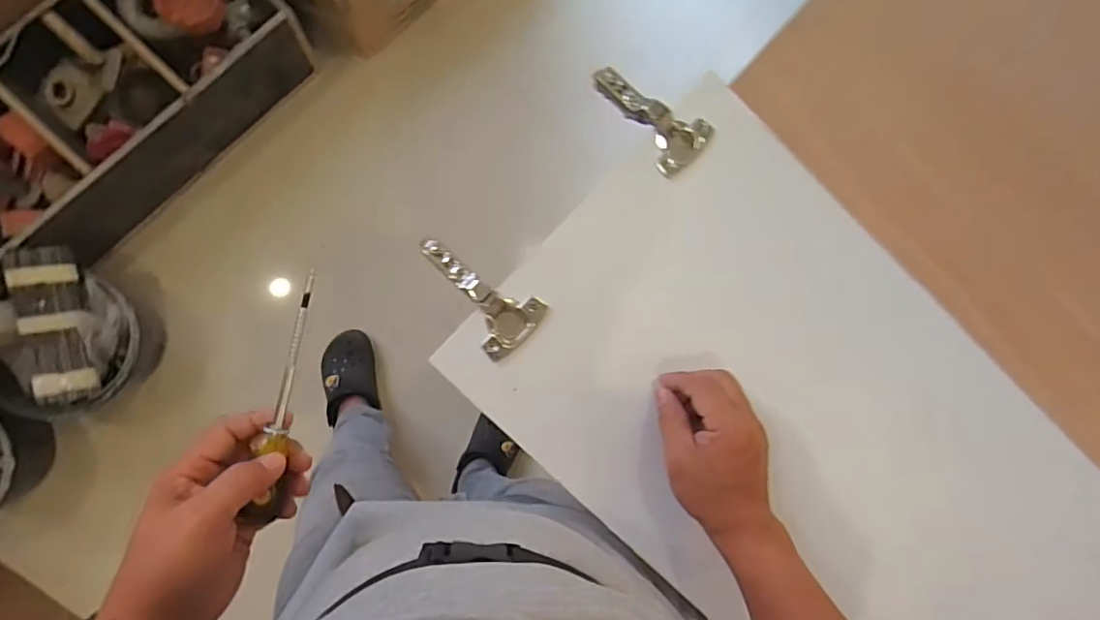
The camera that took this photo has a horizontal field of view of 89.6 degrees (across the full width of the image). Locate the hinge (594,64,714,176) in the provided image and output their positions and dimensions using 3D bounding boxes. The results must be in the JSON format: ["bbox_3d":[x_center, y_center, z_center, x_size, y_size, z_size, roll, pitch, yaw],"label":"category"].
[{"bbox_3d":[0.090,-0.176,0.493,0.113,0.024,0.055,43,81,-4],"label":"hinge"}]

